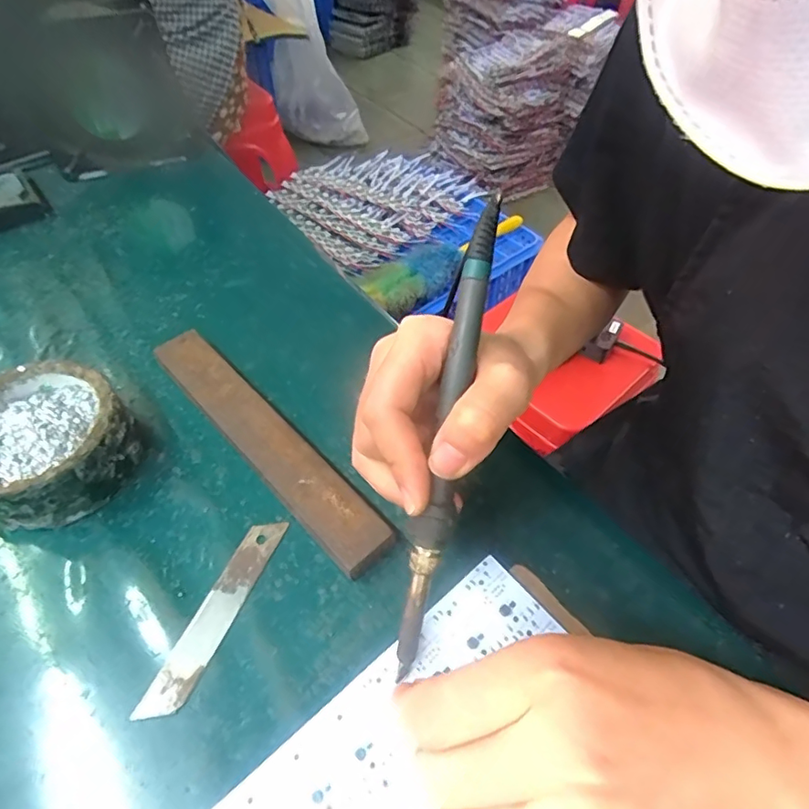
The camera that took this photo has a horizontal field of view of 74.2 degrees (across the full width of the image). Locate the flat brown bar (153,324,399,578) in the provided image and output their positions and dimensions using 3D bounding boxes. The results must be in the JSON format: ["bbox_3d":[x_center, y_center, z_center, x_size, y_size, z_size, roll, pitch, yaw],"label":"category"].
[{"bbox_3d":[-0.081,0.021,0.308,0.031,0.018,0.196,-36,61,-25],"label":"flat brown bar"}]

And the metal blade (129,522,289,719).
[{"bbox_3d":[-0.090,0.098,0.257,0.018,0.004,0.099,18,54,13],"label":"metal blade"}]

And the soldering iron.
[{"bbox_3d":[0.019,0.012,0.225,0.016,0.015,0.206,10,89,7],"label":"soldering iron"}]

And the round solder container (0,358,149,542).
[{"bbox_3d":[-0.194,0.022,0.288,0.078,0.045,0.083,0,52,0],"label":"round solder container"}]

